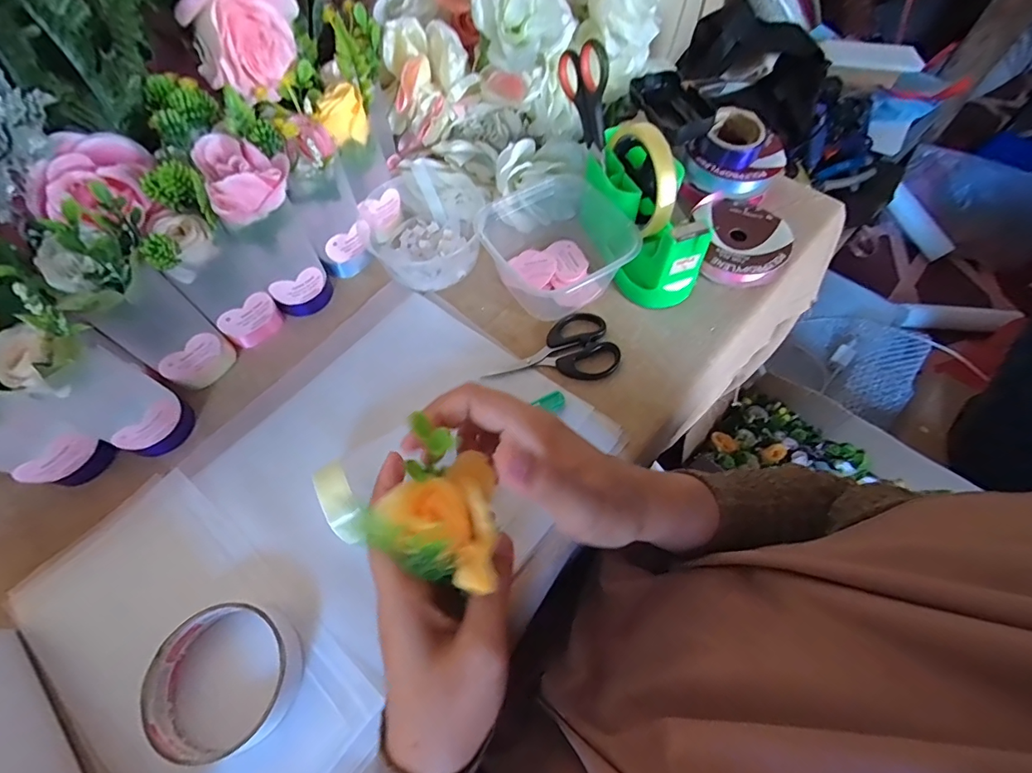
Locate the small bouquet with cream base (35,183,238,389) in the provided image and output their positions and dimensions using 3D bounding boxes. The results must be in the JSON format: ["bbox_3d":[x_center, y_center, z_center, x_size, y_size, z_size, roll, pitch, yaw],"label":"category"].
[{"bbox_3d":[-0.267,-0.061,0.340,0.055,0.157,0.064,38,68,18],"label":"small bouquet with cream base"}]

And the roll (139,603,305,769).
[{"bbox_3d":[-0.177,0.176,0.286,0.080,0.022,0.081,0,62,0],"label":"roll"}]

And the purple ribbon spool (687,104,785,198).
[{"bbox_3d":[0.219,-0.229,0.465,0.082,0.047,0.081,0,62,0],"label":"purple ribbon spool"}]

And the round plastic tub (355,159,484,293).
[{"bbox_3d":[-0.089,-0.155,0.445,0.106,0.055,0.113,4,62,3],"label":"round plastic tub"}]

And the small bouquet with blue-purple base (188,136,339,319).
[{"bbox_3d":[-0.197,-0.125,0.385,0.062,0.137,0.062,0,62,0],"label":"small bouquet with blue-purple base"}]

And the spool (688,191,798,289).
[{"bbox_3d":[0.216,-0.140,0.448,0.082,0.025,0.096,-1,62,0],"label":"spool"}]

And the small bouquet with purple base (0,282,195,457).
[{"bbox_3d":[-0.282,-0.001,0.314,0.055,0.139,0.053,27,65,14],"label":"small bouquet with purple base"}]

